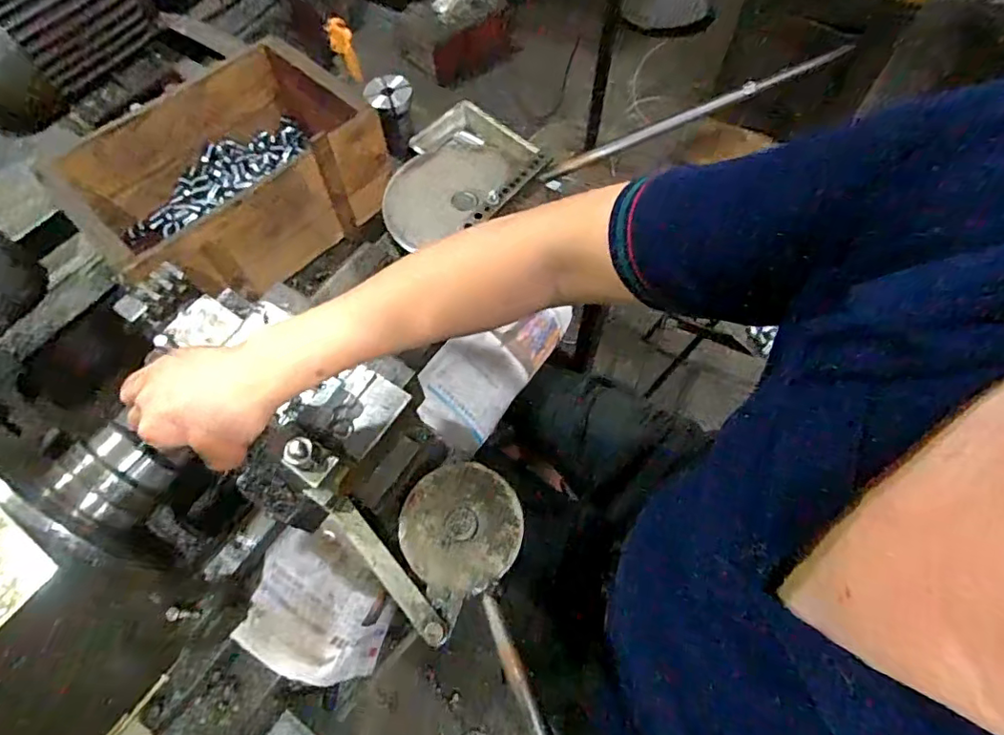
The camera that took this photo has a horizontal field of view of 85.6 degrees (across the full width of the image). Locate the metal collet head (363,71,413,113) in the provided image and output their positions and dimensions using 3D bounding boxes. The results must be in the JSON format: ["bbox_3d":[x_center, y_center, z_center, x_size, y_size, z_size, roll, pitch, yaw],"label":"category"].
[{"bbox_3d":[-0.166,-0.403,0.795,0.068,0.019,0.069,-13,63,-5],"label":"metal collet head"}]

